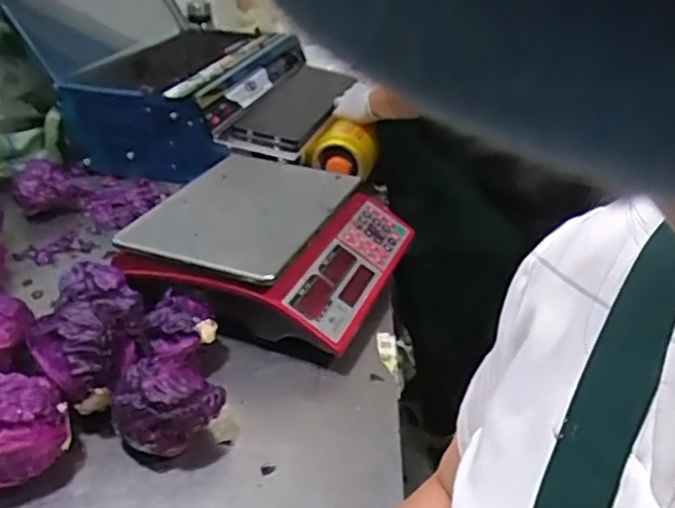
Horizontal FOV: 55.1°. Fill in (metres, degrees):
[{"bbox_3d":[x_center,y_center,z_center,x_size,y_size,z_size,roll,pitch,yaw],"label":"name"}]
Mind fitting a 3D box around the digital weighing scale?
[{"bbox_3d":[-0.076,-0.012,0.868,0.286,0.116,0.315,14,34,18],"label":"digital weighing scale"}]

